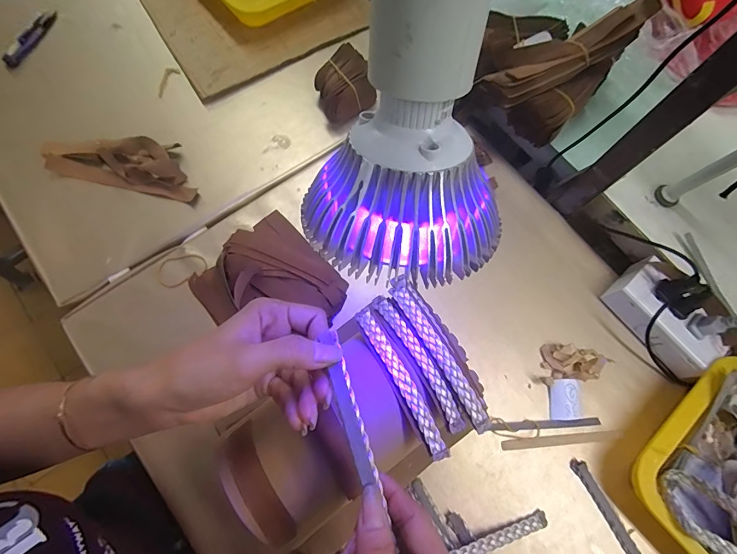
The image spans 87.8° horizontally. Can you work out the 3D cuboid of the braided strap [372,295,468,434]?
[{"bbox_3d":[0.040,0.066,0.308,0.013,0.028,0.121,-28,77,-13],"label":"braided strap"}]

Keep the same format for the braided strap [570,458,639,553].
[{"bbox_3d":[0.243,0.245,0.374,0.014,0.006,0.137,-26,77,-9],"label":"braided strap"}]

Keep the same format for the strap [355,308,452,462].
[{"bbox_3d":[0.025,0.080,0.301,0.014,0.025,0.126,-26,77,-13],"label":"strap"}]

